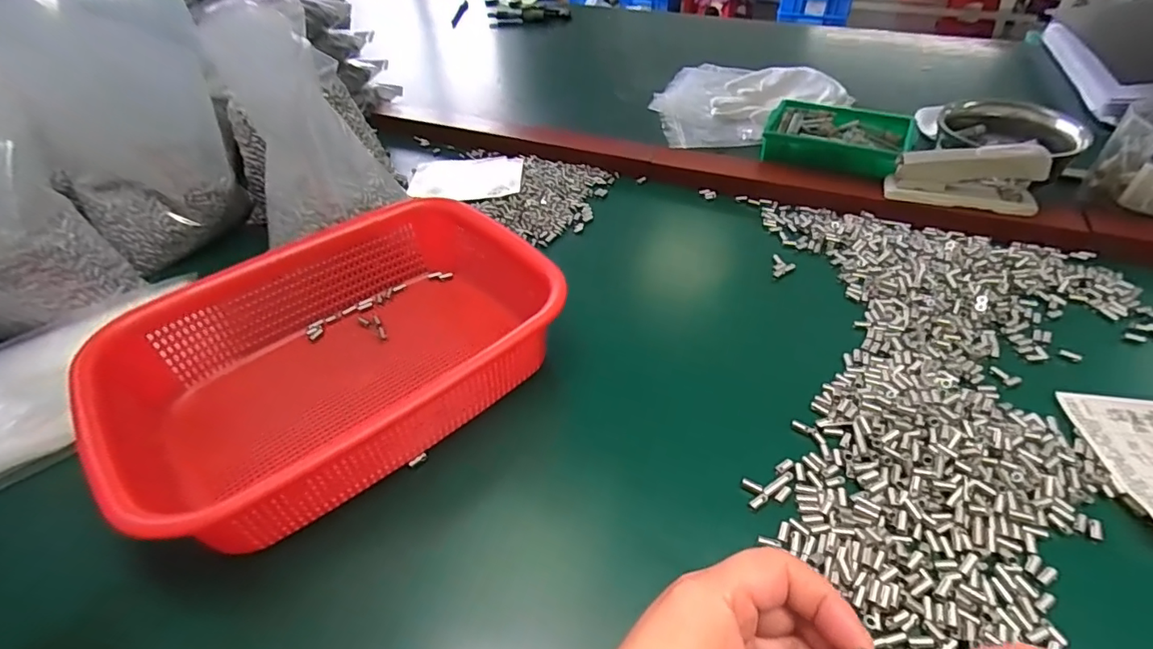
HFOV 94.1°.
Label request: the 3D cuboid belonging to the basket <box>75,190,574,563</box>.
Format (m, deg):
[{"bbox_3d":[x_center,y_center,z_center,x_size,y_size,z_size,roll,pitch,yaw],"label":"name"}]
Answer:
[{"bbox_3d":[-0.165,0.019,0.388,0.279,0.075,0.215,-35,53,-29],"label":"basket"}]

